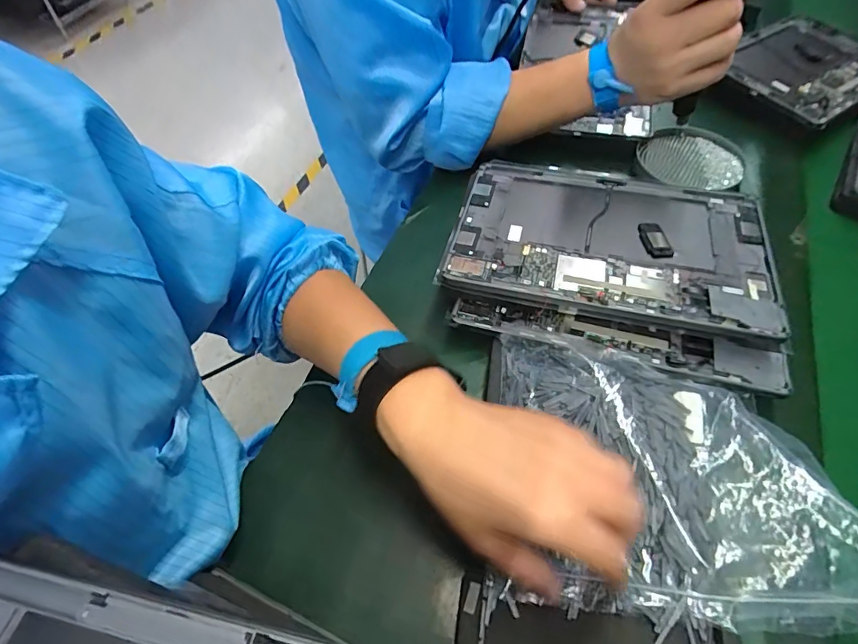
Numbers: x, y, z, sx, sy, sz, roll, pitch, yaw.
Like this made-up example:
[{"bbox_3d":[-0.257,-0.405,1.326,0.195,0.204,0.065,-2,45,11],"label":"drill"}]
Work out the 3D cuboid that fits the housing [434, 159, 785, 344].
[{"bbox_3d":[0.152,-0.073,0.397,0.256,0.011,0.169,10,54,10],"label":"housing"}]

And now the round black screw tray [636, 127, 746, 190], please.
[{"bbox_3d":[0.302,-0.189,0.530,0.109,0.035,0.064,32,64,19],"label":"round black screw tray"}]

